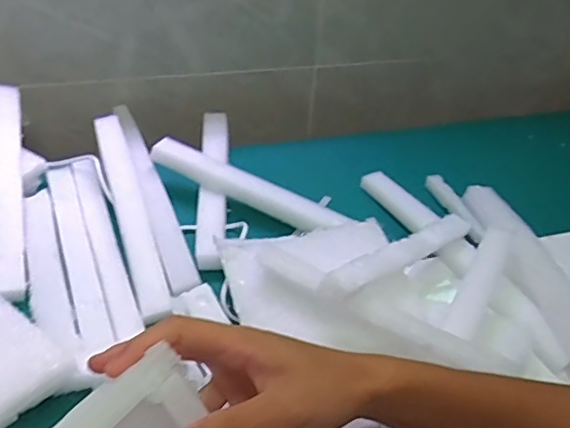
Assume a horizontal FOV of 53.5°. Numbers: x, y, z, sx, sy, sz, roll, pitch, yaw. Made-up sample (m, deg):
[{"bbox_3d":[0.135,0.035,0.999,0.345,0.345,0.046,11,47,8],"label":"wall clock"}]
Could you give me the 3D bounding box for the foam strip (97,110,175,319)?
[{"bbox_3d":[-0.171,-0.012,0.633,0.034,0.034,0.299,-13,45,-18],"label":"foam strip"}]

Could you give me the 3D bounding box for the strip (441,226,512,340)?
[{"bbox_3d":[0.201,0.066,0.580,0.028,0.019,0.157,24,46,20],"label":"strip"}]

